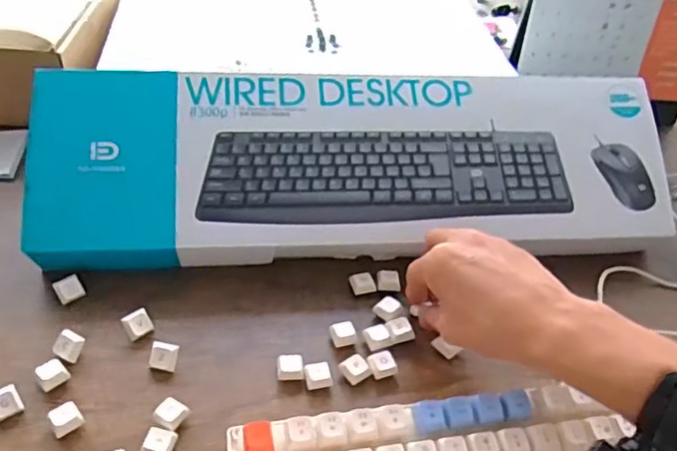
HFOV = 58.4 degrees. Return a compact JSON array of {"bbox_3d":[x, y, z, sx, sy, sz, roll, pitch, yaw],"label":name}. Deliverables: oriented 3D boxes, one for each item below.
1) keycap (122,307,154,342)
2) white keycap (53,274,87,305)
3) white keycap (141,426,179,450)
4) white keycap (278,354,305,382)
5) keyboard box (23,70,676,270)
[{"bbox_3d":[-0.144,0.071,0.439,0.020,0.015,0.016,-30,53,-34],"label":"keycap"},{"bbox_3d":[-0.203,0.048,0.458,0.019,0.012,0.015,-29,52,-33],"label":"white keycap"},{"bbox_3d":[-0.110,0.135,0.372,0.018,0.010,0.019,9,42,4],"label":"white keycap"},{"bbox_3d":[-0.033,0.099,0.423,0.018,0.010,0.018,2,42,-5],"label":"white keycap"},{"bbox_3d":[0.024,-0.050,0.516,0.530,0.046,0.165,-2,75,-9],"label":"keyboard box"}]

